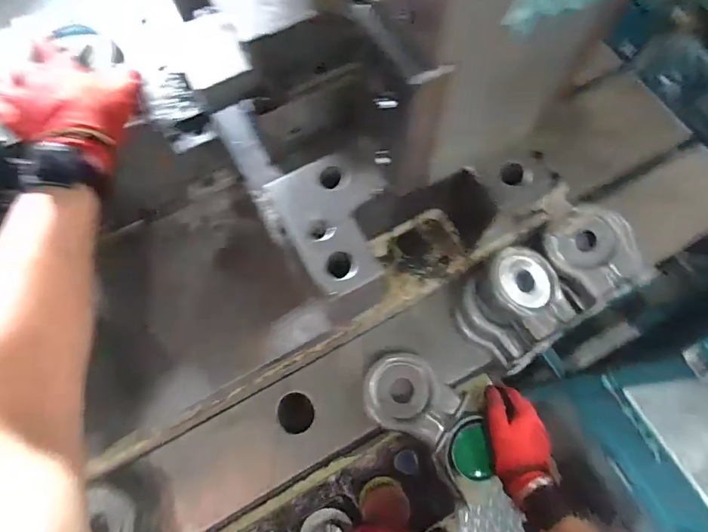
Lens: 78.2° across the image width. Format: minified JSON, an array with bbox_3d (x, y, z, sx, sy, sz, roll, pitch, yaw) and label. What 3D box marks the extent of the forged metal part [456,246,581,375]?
[{"bbox_3d":[0.212,0.051,0.572,0.140,0.060,0.125,-39,73,-12],"label":"forged metal part"}]

